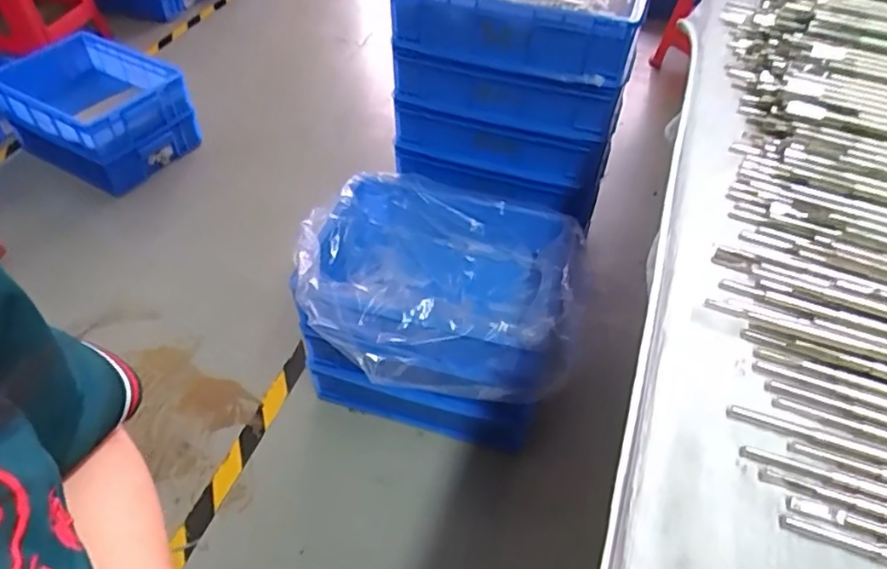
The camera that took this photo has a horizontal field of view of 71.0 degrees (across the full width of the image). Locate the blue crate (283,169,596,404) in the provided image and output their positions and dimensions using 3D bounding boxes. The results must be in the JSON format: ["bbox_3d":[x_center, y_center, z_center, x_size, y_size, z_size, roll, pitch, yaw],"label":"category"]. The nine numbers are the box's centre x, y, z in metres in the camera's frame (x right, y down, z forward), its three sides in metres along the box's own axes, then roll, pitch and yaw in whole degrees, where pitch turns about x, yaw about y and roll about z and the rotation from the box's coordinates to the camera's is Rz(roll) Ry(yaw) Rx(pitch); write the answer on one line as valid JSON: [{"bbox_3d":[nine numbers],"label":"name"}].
[{"bbox_3d":[-0.016,0.001,1.019,0.450,0.146,0.388,10,47,8],"label":"blue crate"}]

